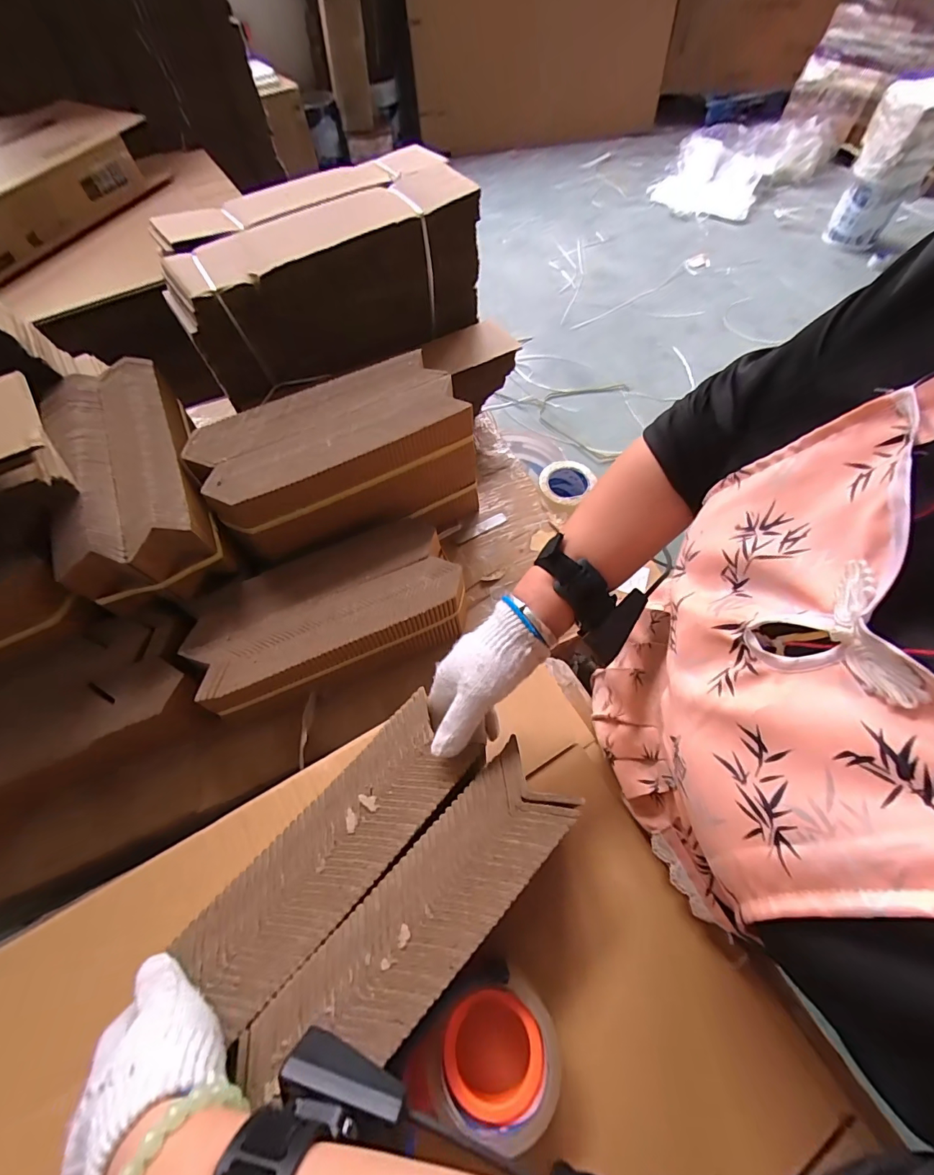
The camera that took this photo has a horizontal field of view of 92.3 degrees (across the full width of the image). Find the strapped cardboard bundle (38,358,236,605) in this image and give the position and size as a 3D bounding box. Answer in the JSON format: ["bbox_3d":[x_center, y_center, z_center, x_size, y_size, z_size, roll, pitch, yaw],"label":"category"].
[{"bbox_3d":[-0.437,-0.142,0.597,0.152,0.109,0.341,-22,65,-14],"label":"strapped cardboard bundle"}]

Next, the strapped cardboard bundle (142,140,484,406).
[{"bbox_3d":[-0.222,-0.503,0.720,0.468,0.195,0.205,-27,67,-16],"label":"strapped cardboard bundle"}]

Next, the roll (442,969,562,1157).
[{"bbox_3d":[0.024,0.350,0.340,0.083,0.056,0.081,1,62,-2],"label":"roll"}]

